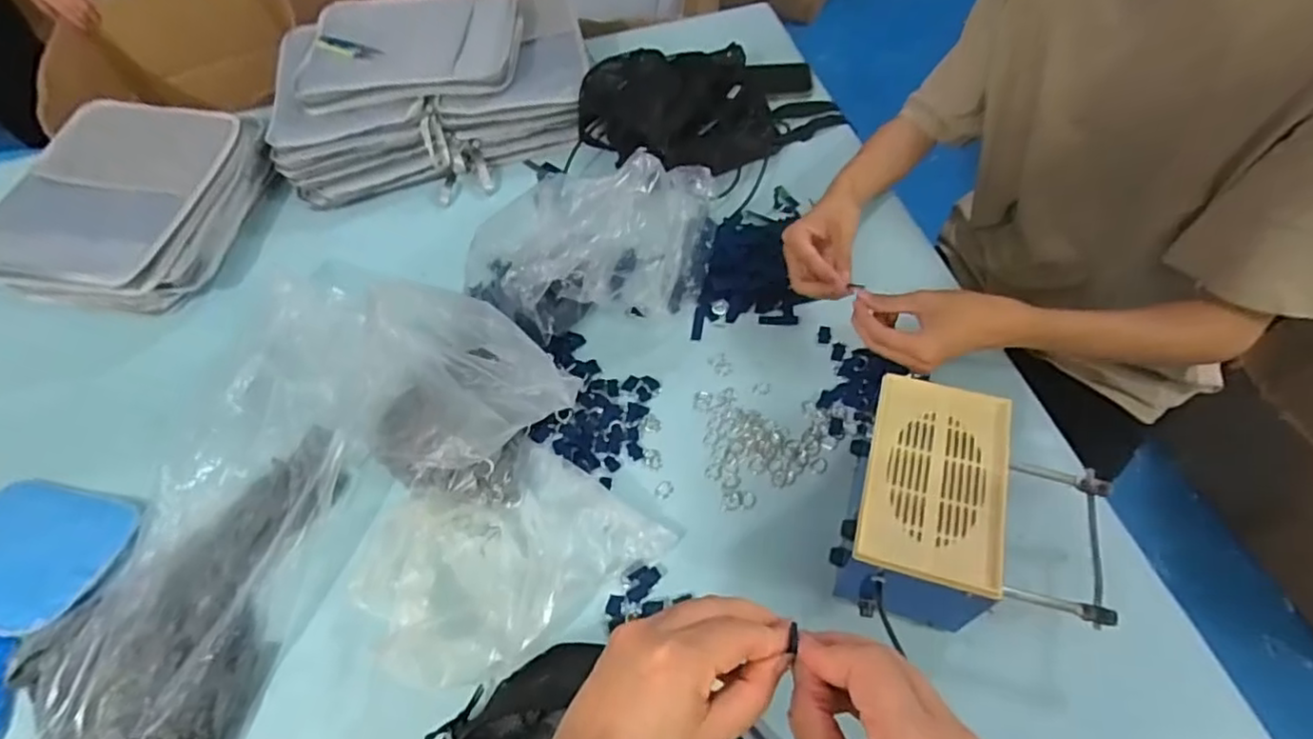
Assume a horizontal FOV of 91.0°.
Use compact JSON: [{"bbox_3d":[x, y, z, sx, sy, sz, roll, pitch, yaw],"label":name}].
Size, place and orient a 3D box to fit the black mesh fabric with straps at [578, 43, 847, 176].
[{"bbox_3d":[0.079,-0.383,0.916,0.367,0.106,0.199,-21,58,-10],"label":"black mesh fabric with straps"}]

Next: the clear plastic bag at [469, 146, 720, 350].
[{"bbox_3d":[-0.056,-0.150,0.781,0.261,0.149,0.217,-5,57,1],"label":"clear plastic bag"}]

